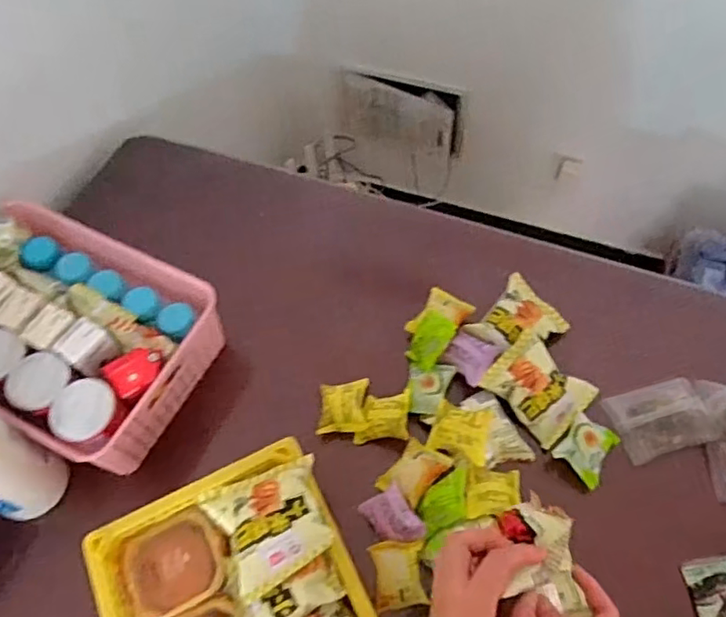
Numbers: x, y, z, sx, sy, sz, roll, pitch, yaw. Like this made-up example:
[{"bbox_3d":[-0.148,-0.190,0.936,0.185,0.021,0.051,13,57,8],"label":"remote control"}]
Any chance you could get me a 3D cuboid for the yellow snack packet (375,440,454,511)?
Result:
[{"bbox_3d":[0.058,0.182,0.686,0.052,0.029,0.070,37,67,19],"label":"yellow snack packet"}]

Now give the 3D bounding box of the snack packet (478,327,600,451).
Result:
[{"bbox_3d":[0.208,0.090,0.722,0.089,0.038,0.108,-40,67,-20],"label":"snack packet"}]

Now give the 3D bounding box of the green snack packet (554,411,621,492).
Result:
[{"bbox_3d":[0.254,0.157,0.687,0.056,0.024,0.068,37,67,19],"label":"green snack packet"}]

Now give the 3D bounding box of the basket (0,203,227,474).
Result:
[{"bbox_3d":[-0.368,0.025,0.747,0.333,0.106,0.236,24,63,14],"label":"basket"}]

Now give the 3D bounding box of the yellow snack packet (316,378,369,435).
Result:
[{"bbox_3d":[-0.023,0.115,0.730,0.057,0.024,0.064,-1,60,0],"label":"yellow snack packet"}]

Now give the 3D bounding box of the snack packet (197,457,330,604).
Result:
[{"bbox_3d":[-0.087,0.200,0.588,0.105,0.061,0.111,-26,63,-14],"label":"snack packet"}]

